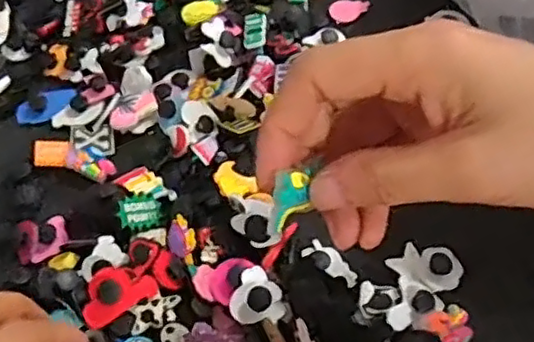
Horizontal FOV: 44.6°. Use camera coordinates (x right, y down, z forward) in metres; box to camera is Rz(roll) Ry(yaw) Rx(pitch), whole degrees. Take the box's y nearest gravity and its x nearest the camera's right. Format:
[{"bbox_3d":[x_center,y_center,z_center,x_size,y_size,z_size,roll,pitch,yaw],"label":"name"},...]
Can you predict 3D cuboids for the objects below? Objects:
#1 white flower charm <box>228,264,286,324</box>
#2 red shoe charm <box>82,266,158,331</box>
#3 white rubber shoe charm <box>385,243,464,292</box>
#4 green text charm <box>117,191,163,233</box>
[{"bbox_3d":[-0.004,0.062,0.315,0.026,0.007,0.026,1,78,-5],"label":"white flower charm"},{"bbox_3d":[-0.074,0.059,0.318,0.036,0.011,0.022,-30,59,-17],"label":"red shoe charm"},{"bbox_3d":[0.082,0.048,0.333,0.035,0.006,0.022,23,59,18],"label":"white rubber shoe charm"},{"bbox_3d":[-0.068,0.022,0.351,0.030,0.004,0.019,-20,91,-53],"label":"green text charm"}]

